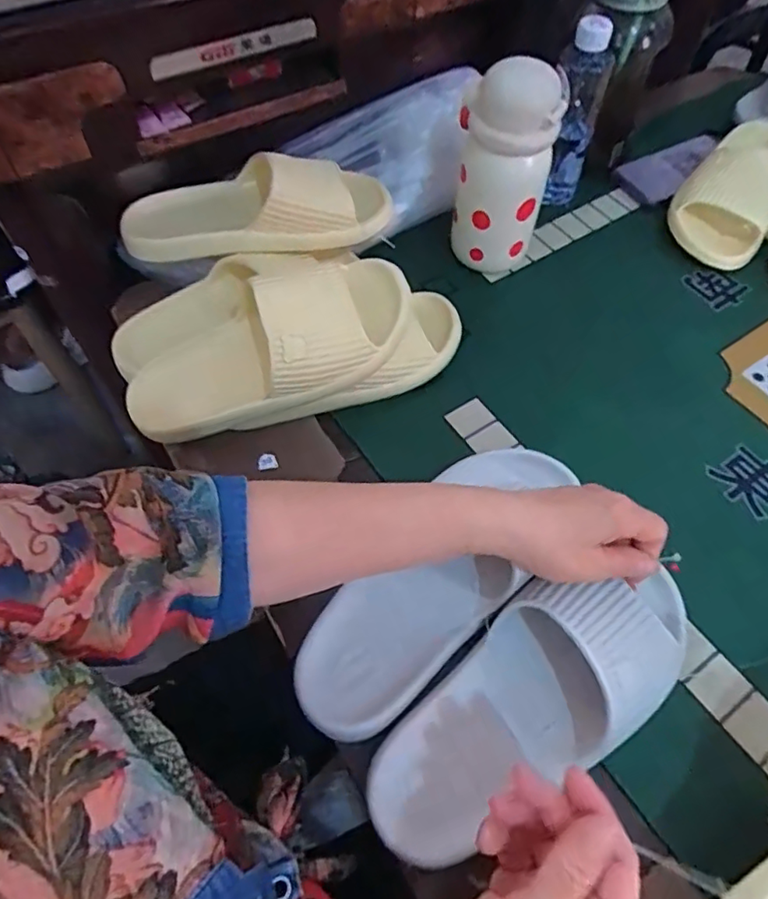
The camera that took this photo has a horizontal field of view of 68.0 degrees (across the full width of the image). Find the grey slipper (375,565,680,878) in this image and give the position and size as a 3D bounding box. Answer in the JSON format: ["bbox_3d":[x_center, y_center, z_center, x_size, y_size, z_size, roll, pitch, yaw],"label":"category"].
[{"bbox_3d":[0.099,0.156,0.367,0.245,0.059,0.095,-33,64,-9],"label":"grey slipper"}]

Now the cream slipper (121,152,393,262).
[{"bbox_3d":[-0.122,-0.233,0.537,0.249,0.068,0.101,-14,61,-10],"label":"cream slipper"}]

